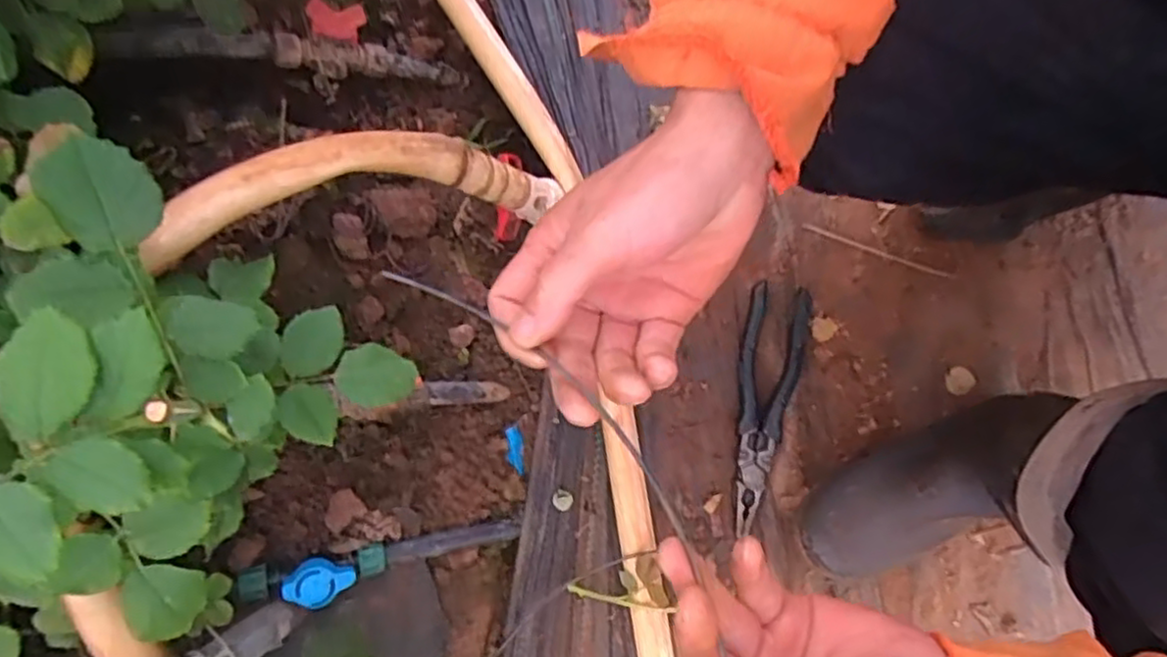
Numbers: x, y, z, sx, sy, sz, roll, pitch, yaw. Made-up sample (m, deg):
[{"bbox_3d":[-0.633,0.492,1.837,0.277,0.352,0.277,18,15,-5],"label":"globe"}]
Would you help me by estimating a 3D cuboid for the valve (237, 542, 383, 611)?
[{"bbox_3d":[-0.191,0.178,0.495,0.098,0.031,0.032,-7,79,-18],"label":"valve"}]

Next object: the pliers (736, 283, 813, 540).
[{"bbox_3d":[0.159,0.066,0.617,0.055,0.028,0.211,13,80,1],"label":"pliers"}]

